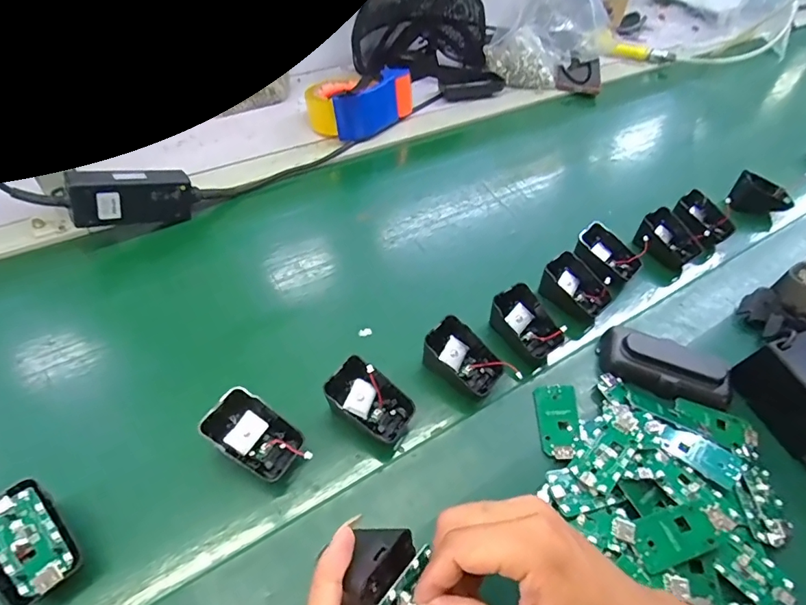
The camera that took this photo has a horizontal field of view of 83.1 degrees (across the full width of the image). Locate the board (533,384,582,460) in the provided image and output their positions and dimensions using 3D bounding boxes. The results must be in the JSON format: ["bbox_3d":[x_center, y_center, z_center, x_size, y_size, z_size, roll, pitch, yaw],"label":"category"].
[{"bbox_3d":[0.126,0.095,0.367,0.032,0.005,0.062,-9,47,14],"label":"board"}]

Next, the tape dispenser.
[{"bbox_3d":[-0.069,-0.298,0.675,0.105,0.071,0.143,37,57,27],"label":"tape dispenser"}]

